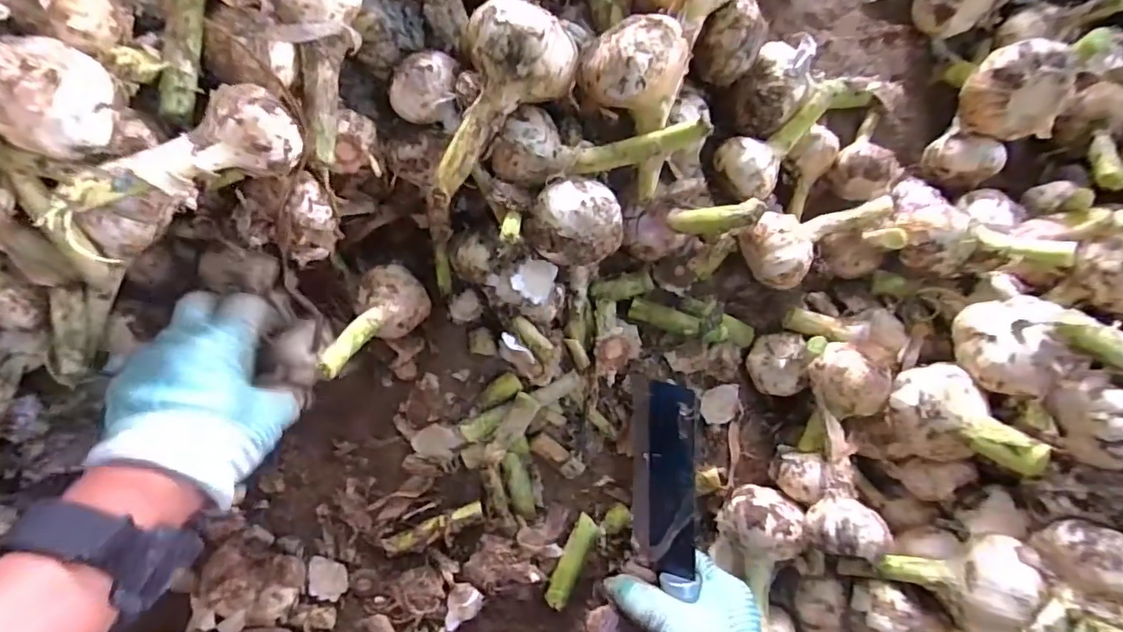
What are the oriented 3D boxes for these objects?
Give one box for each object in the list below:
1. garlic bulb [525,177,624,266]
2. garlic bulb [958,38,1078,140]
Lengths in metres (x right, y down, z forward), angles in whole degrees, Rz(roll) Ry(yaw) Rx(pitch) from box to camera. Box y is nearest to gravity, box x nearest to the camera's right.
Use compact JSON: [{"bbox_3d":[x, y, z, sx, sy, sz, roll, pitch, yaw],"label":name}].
[{"bbox_3d":[0.009,-0.058,0.356,0.056,0.041,0.051,0,88,-8],"label":"garlic bulb"},{"bbox_3d":[0.322,-0.158,0.404,0.061,0.061,0.059,0,88,-8],"label":"garlic bulb"}]

